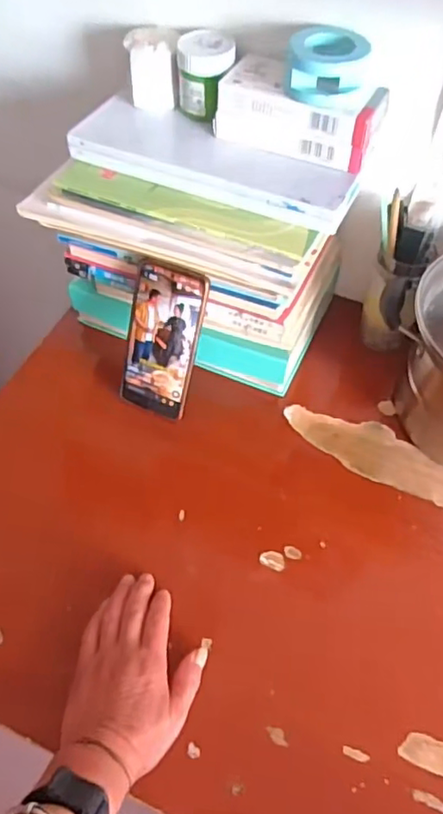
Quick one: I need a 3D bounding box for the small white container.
[{"bbox_3d":[-0.070,-0.344,0.603,0.054,0.061,0.049,2,55,-1],"label":"small white container"}]

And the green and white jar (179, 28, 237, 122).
[{"bbox_3d":[-0.015,-0.327,0.587,0.054,0.063,0.061,2,55,-1],"label":"green and white jar"}]

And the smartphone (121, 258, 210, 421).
[{"bbox_3d":[-0.063,-0.067,0.621,0.078,0.167,0.009,23,31,14],"label":"smartphone"}]

